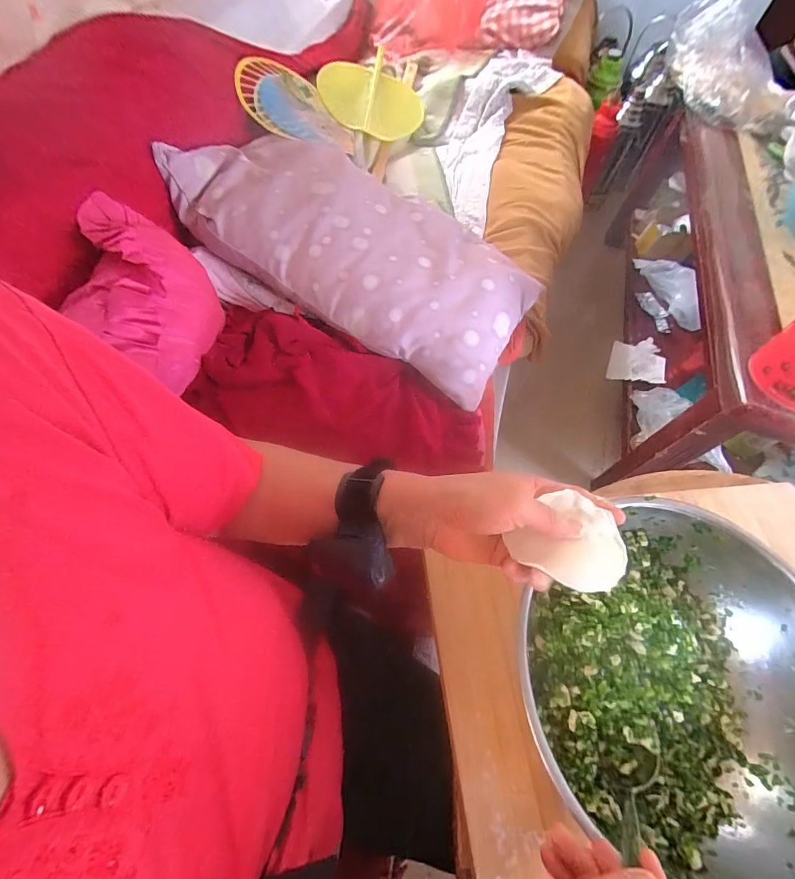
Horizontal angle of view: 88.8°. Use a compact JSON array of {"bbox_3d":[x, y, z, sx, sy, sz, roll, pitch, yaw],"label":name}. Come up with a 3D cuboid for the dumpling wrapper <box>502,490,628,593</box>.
[{"bbox_3d":[0.129,0.073,0.295,0.072,0.022,0.078,40,66,16],"label":"dumpling wrapper"}]

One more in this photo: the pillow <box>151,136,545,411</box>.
[{"bbox_3d":[-0.071,-0.343,0.701,0.625,0.103,0.318,29,63,11],"label":"pillow"}]

